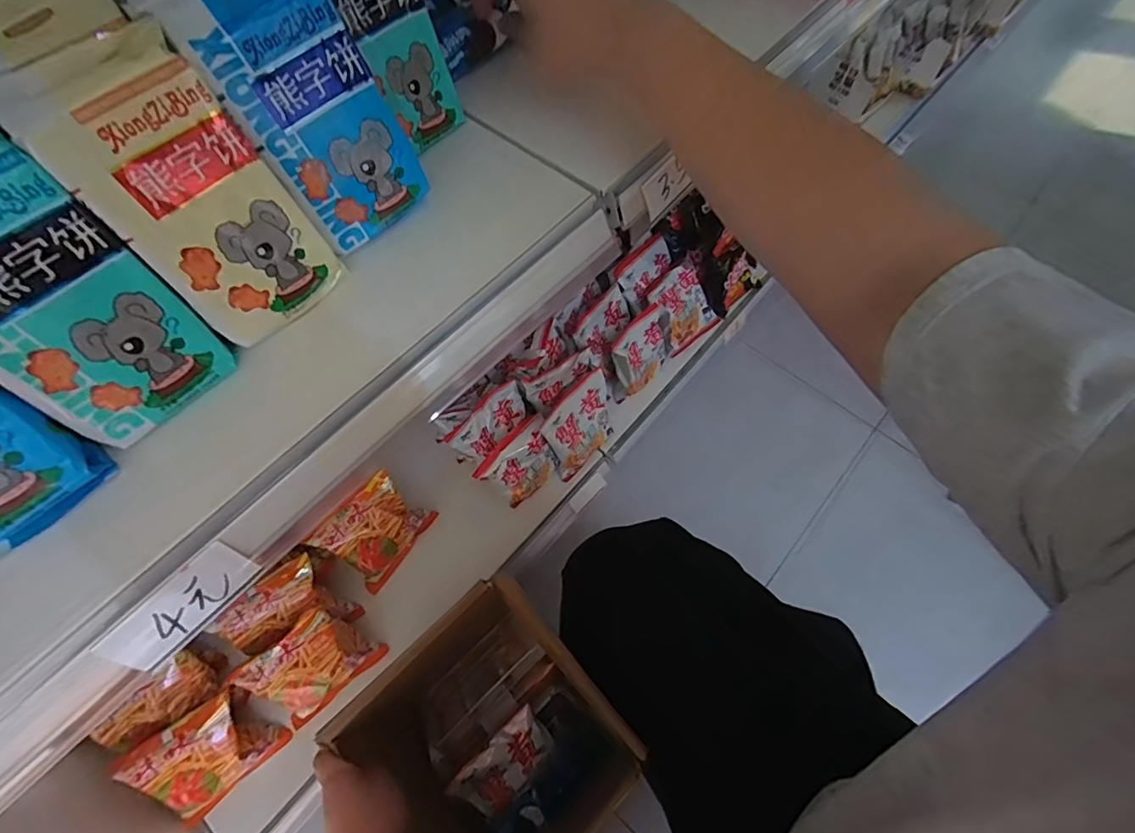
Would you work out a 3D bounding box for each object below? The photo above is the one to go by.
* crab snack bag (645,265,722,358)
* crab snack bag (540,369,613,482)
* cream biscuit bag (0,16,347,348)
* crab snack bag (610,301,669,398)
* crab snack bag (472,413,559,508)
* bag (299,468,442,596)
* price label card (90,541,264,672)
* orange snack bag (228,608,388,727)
[{"bbox_3d":[0.201,-0.185,0.892,0.119,0.140,0.030,-46,29,-18],"label":"crab snack bag"},{"bbox_3d":[0.021,0.013,0.796,0.134,0.131,0.045,-45,36,-20],"label":"crab snack bag"},{"bbox_3d":[-0.216,-0.124,0.299,0.050,0.153,0.085,29,67,39],"label":"cream biscuit bag"},{"bbox_3d":[0.122,-0.110,0.845,0.035,0.109,0.119,15,59,44],"label":"crab snack bag"},{"bbox_3d":[-0.066,0.067,0.763,0.127,0.120,0.042,-46,47,-4],"label":"crab snack bag"},{"bbox_3d":[-0.274,0.168,0.734,0.140,0.138,0.052,-40,38,-8],"label":"bag"},{"bbox_3d":[-0.218,0.107,0.290,0.076,0.035,0.005,-46,43,-15],"label":"price label card"},{"bbox_3d":[-0.335,0.322,0.665,0.134,0.134,0.050,-41,35,-11],"label":"orange snack bag"}]

